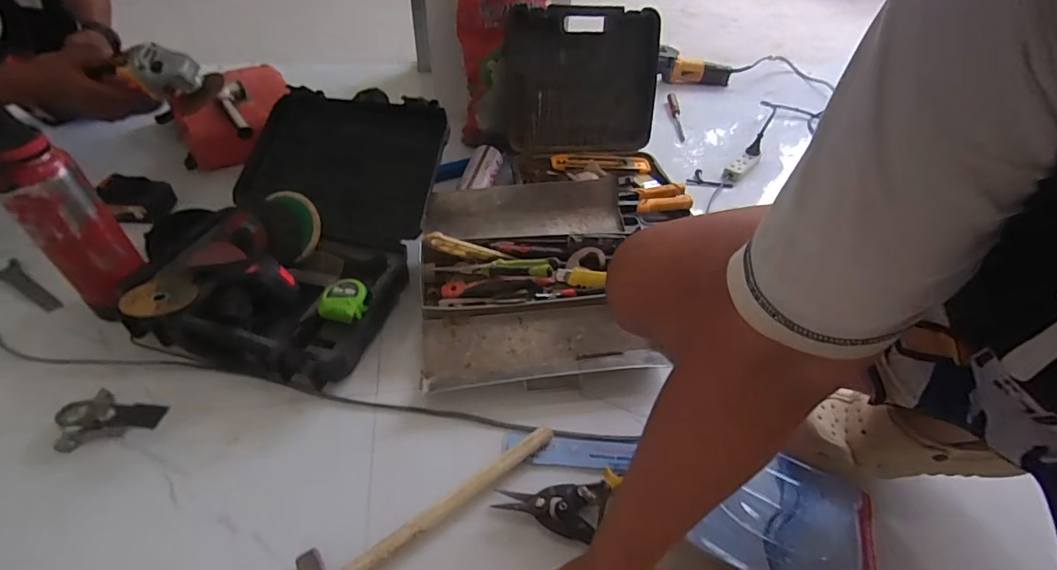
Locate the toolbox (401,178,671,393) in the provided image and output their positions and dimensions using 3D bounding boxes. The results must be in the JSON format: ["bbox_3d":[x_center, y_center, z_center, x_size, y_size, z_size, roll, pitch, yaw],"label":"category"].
[{"bbox_3d":[0.003,-0.014,0.788,0.372,0.102,0.372,-3,46,-9],"label":"toolbox"}]

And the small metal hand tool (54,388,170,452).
[{"bbox_3d":[-0.521,0.168,0.603,0.147,0.031,0.075,-6,44,9],"label":"small metal hand tool"}]

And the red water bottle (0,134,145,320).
[{"bbox_3d":[-0.618,-0.074,0.651,0.078,0.223,0.089,33,52,25],"label":"red water bottle"}]

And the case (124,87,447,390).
[{"bbox_3d":[-0.366,-0.107,0.780,0.341,0.200,0.478,8,45,3],"label":"case"}]

